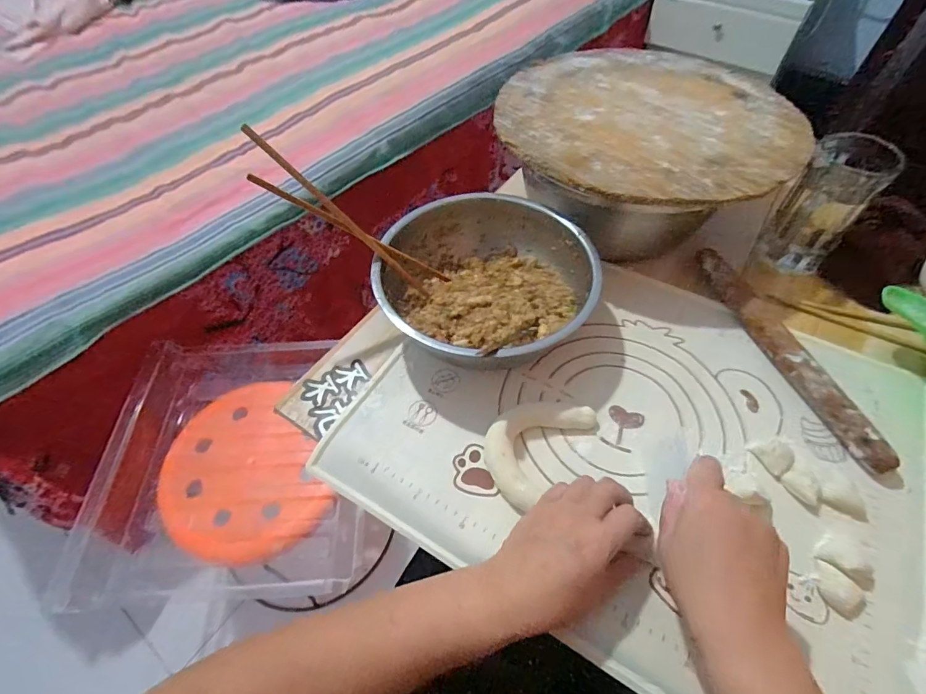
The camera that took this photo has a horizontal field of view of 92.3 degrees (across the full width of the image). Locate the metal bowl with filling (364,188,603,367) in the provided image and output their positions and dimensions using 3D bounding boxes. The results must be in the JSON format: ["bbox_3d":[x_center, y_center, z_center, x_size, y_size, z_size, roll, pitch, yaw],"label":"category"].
[{"bbox_3d":[0.028,-0.072,0.493,0.226,0.081,0.214,19,59,14],"label":"metal bowl with filling"}]

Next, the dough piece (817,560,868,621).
[{"bbox_3d":[0.289,0.188,0.342,0.026,0.016,0.036,-39,64,-22],"label":"dough piece"}]

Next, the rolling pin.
[{"bbox_3d":[0.330,-0.003,0.462,0.027,0.026,0.273,-14,57,-8],"label":"rolling pin"}]

